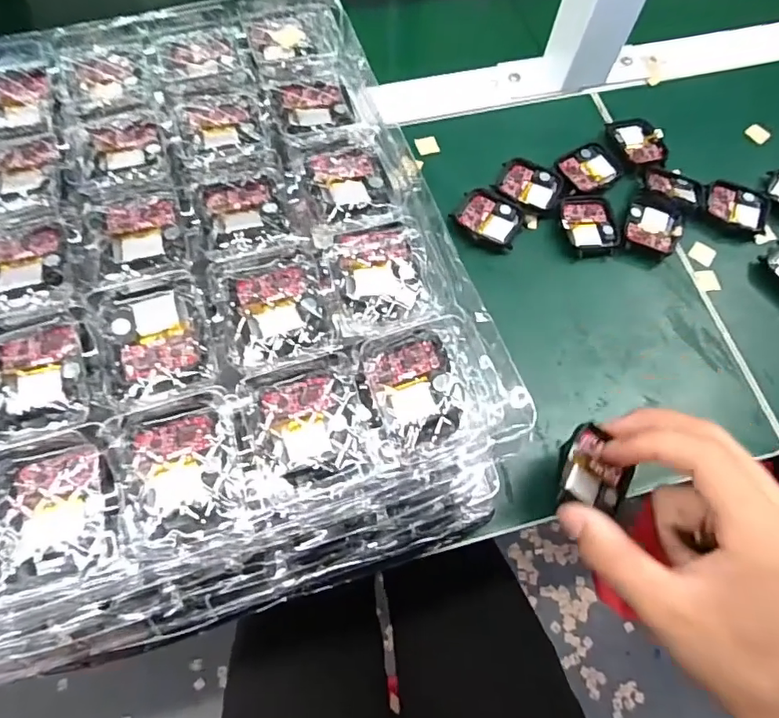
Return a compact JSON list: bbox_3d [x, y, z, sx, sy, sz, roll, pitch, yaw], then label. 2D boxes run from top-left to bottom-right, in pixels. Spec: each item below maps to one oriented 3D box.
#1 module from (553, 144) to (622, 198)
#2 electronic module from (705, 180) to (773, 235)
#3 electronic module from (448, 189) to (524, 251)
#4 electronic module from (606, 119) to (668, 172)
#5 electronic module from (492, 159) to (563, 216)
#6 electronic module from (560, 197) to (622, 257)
[{"bbox_3d":[0.144,-0.139,0.379,0.043,0.004,0.036,-32,72,-14],"label":"module"},{"bbox_3d":[0.249,-0.110,0.374,0.045,0.006,0.036,24,68,8],"label":"electronic module"},{"bbox_3d":[0.068,-0.095,0.363,0.044,0.012,0.035,28,69,10],"label":"electronic module"},{"bbox_3d":[0.186,-0.162,0.392,0.036,0.007,0.047,-15,68,-8],"label":"electronic module"},{"bbox_3d":[0.100,-0.124,0.373,0.045,0.009,0.039,19,68,6],"label":"electronic module"},{"bbox_3d":[0.138,-0.093,0.361,0.037,0.005,0.045,-6,67,-5],"label":"electronic module"}]

